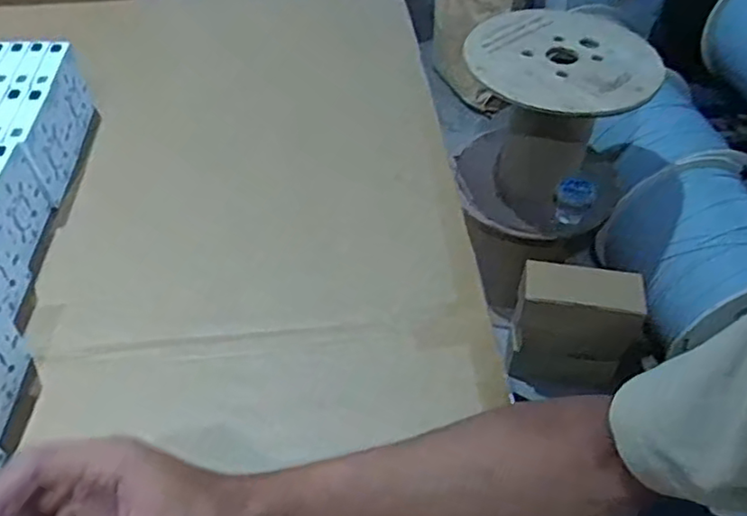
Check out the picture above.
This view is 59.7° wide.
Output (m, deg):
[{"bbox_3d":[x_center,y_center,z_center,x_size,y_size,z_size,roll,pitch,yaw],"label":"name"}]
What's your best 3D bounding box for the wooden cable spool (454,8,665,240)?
[{"bbox_3d":[0.347,-0.267,1.307,0.337,0.348,0.378,14,48,10],"label":"wooden cable spool"}]

